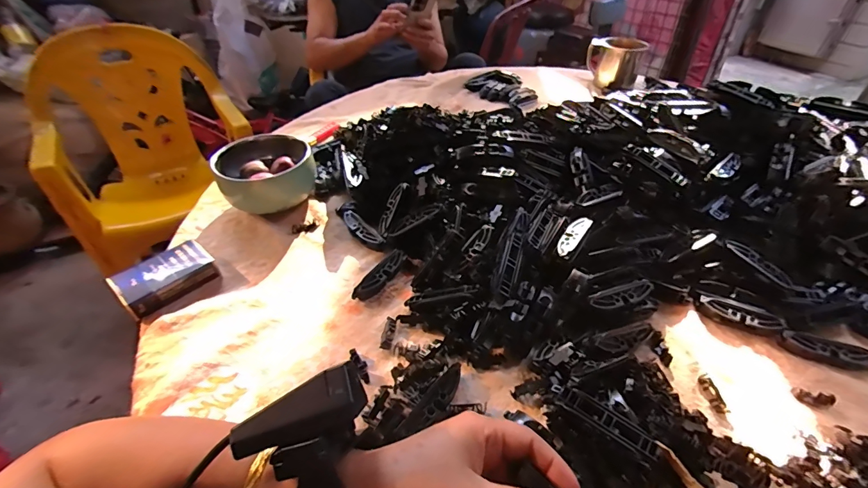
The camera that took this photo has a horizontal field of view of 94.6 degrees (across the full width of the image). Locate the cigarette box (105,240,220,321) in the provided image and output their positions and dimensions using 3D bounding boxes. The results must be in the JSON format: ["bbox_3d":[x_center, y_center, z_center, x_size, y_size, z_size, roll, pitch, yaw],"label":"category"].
[{"bbox_3d":[-0.286,0.034,0.427,0.052,0.028,0.087,29,50,30],"label":"cigarette box"}]

